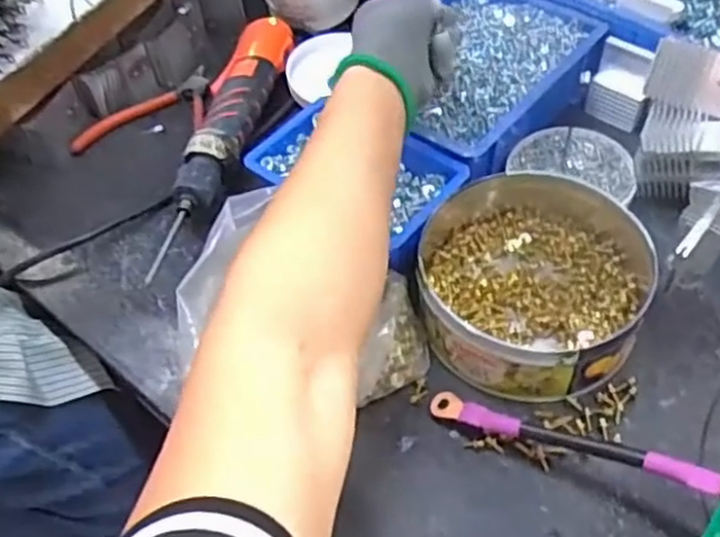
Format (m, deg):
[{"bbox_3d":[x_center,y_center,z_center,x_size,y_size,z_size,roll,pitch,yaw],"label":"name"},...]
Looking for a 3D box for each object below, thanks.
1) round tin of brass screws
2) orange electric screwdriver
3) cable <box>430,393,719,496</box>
[{"bbox_3d":[0.118,0.000,0.508,0.148,0.052,0.178,4,53,8],"label":"round tin of brass screws"},{"bbox_3d":[-0.116,-0.114,0.617,0.049,0.048,0.279,9,54,12],"label":"orange electric screwdriver"},{"bbox_3d":[0.116,0.096,0.423,0.173,0.010,0.016,9,52,36],"label":"cable"}]

